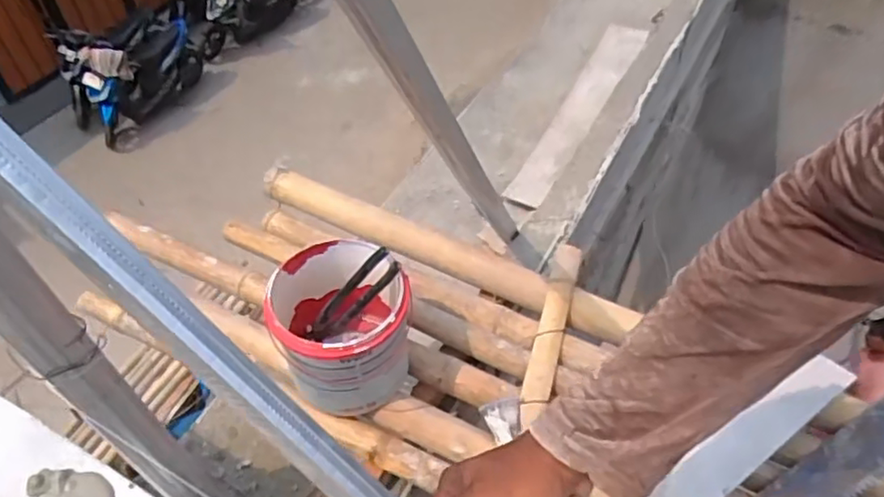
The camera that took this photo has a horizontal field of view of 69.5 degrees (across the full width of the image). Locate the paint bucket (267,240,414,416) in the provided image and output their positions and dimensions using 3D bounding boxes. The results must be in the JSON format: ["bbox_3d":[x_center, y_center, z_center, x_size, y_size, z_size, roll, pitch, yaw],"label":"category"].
[{"bbox_3d":[-0.141,0.117,0.921,0.180,0.216,0.181,0,51,0],"label":"paint bucket"}]

